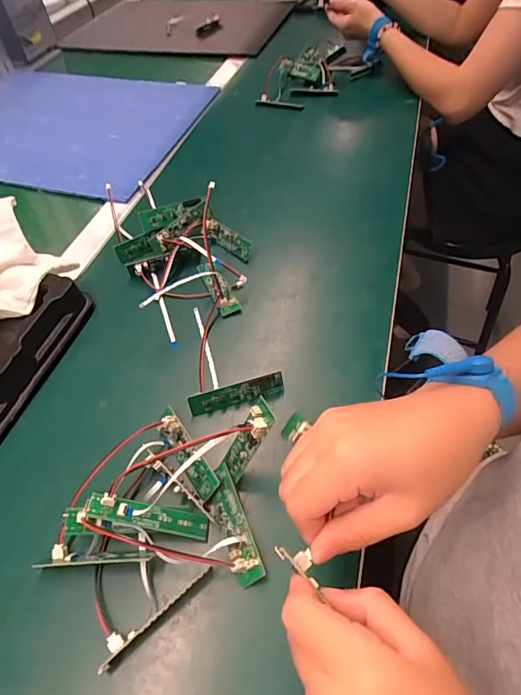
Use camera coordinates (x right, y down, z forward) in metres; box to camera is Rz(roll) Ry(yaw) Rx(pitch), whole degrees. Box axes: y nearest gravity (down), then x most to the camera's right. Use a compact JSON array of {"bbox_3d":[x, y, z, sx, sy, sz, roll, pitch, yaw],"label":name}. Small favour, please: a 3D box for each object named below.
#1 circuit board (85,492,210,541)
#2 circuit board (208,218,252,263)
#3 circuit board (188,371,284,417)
[{"bbox_3d":[-0.077,0.117,0.300,0.083,0.009,0.018,16,51,-10],"label":"circuit board"},{"bbox_3d":[-0.036,-0.125,0.495,0.068,0.022,0.004,39,29,24],"label":"circuit board"},{"bbox_3d":[-0.020,0.041,0.371,0.081,0.025,0.004,-15,31,-8],"label":"circuit board"}]

